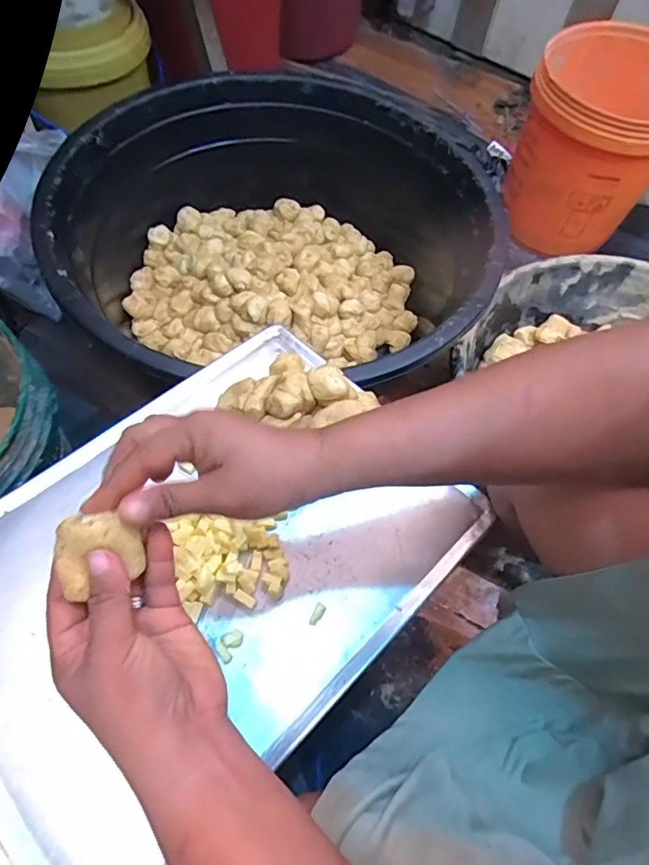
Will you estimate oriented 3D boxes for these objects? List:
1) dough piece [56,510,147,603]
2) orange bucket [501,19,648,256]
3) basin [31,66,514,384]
[{"bbox_3d":[-0.126,0.066,0.276,0.041,0.027,0.039,-3,60,-4],"label":"dough piece"},{"bbox_3d":[0.520,-0.546,0.981,0.278,0.315,0.278,1,60,-2],"label":"orange bucket"},{"bbox_3d":[-0.063,-0.297,0.868,0.646,0.288,0.674,1,60,-2],"label":"basin"}]

